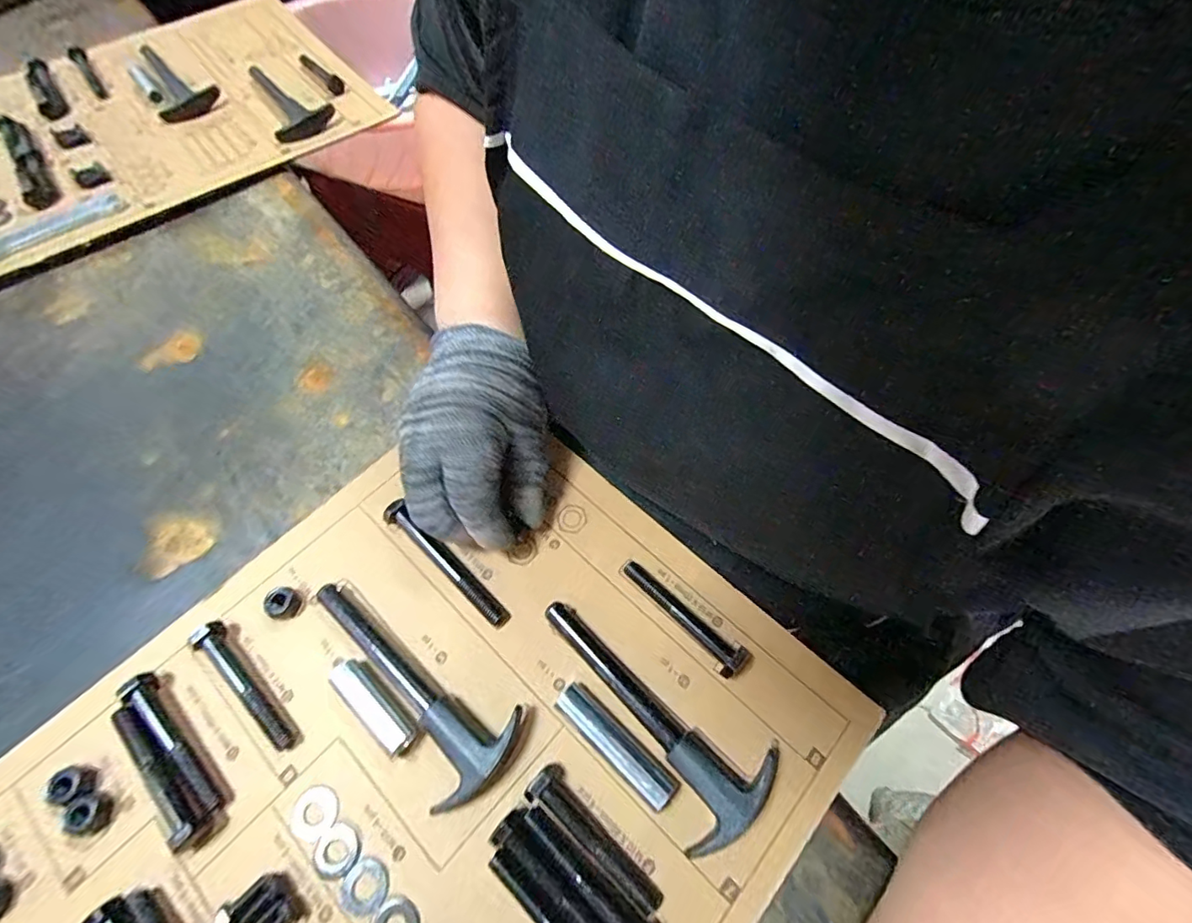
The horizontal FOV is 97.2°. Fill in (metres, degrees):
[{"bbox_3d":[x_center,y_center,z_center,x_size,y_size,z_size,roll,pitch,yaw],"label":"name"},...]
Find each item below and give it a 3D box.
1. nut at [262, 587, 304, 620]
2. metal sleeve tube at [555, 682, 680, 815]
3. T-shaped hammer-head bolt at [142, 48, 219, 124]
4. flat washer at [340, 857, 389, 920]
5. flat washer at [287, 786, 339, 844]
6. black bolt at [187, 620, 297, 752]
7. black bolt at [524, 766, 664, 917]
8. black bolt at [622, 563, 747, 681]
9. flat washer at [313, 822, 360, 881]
[{"bbox_3d":[-0.167,0.076,0.282,0.016,0.010,0.016,18,63,10],"label":"nut"},{"bbox_3d":[0.008,0.134,0.250,0.065,0.013,0.015,39,69,19],"label":"metal sleeve tube"},{"bbox_3d":[-0.411,-0.365,0.506,0.053,0.018,0.120,-40,68,-19],"label":"T-shaped hammer-head bolt"},{"bbox_3d":[-0.101,0.186,0.229,0.019,0.004,0.021,31,66,16],"label":"flat washer"},{"bbox_3d":[-0.131,0.162,0.242,0.022,0.004,0.021,0,62,1],"label":"flat washer"},{"bbox_3d":[-0.177,0.111,0.263,0.078,0.013,0.016,39,69,19],"label":"black bolt"},{"bbox_3d":[0.000,0.166,0.232,0.071,0.015,0.016,37,68,18],"label":"black bolt"},{"bbox_3d":[0.044,0.082,0.276,0.075,0.013,0.016,39,69,19],"label":"black bolt"},{"bbox_3d":[-0.117,0.175,0.236,0.019,0.004,0.021,31,66,16],"label":"flat washer"}]

